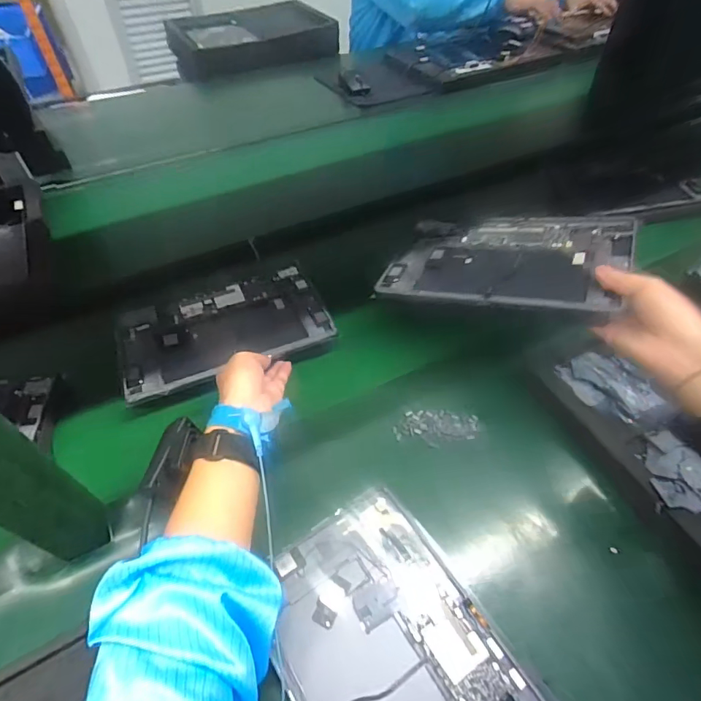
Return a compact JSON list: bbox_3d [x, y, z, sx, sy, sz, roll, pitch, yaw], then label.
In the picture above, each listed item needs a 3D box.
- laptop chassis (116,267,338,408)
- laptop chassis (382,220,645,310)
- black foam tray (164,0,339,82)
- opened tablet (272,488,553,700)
[{"bbox_3d":[-0.159,-0.030,0.581,0.252,0.020,0.152,-18,52,-17],"label":"laptop chassis"},{"bbox_3d":[0.175,-0.107,0.522,0.251,0.009,0.169,7,48,28],"label":"laptop chassis"},{"bbox_3d":[-0.293,-0.936,1.357,0.456,0.099,0.260,-18,52,-16],"label":"black foam tray"},{"bbox_3d":[0.041,0.259,0.377,0.169,0.014,0.252,-26,55,-22],"label":"opened tablet"}]

